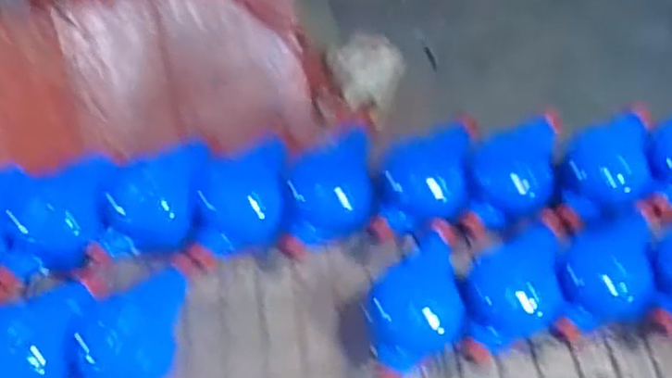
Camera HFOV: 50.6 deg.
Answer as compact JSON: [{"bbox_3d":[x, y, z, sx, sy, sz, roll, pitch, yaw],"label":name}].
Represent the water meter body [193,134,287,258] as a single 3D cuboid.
[{"bbox_3d":[-0.087,0.003,0.679,0.080,0.056,0.118,3,53,1],"label":"water meter body"}]

